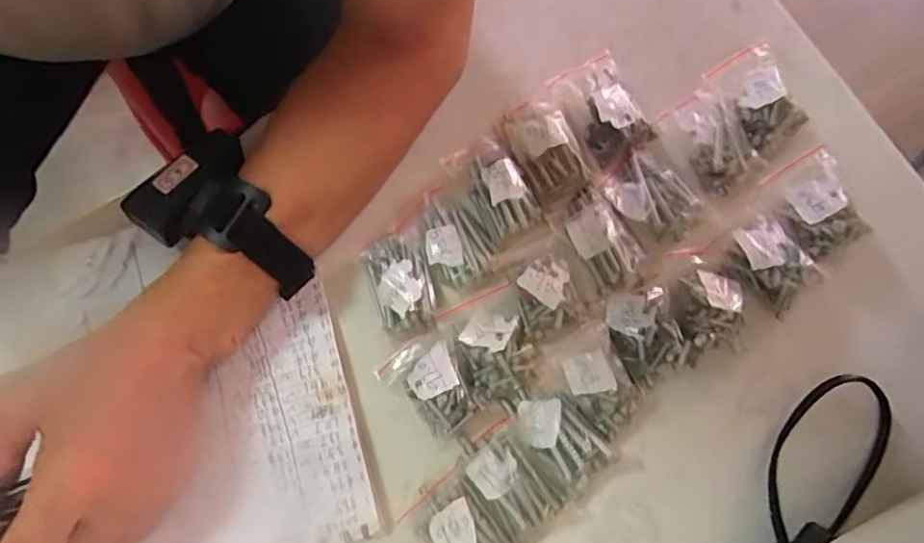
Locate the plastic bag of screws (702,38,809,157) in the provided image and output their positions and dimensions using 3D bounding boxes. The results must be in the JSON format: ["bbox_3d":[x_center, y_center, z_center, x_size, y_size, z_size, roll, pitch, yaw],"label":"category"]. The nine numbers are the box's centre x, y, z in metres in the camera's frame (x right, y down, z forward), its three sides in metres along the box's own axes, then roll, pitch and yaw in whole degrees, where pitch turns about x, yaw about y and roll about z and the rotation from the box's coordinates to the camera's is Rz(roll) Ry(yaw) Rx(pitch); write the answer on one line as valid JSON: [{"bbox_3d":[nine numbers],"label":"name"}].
[{"bbox_3d":[0.179,-0.105,0.372,0.042,0.018,0.060,-30,79,-5],"label":"plastic bag of screws"}]

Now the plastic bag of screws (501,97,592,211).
[{"bbox_3d":[0.050,-0.075,0.367,0.038,0.010,0.064,-21,78,-3],"label":"plastic bag of screws"}]

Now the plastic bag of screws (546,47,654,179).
[{"bbox_3d":[0.086,-0.099,0.375,0.045,0.013,0.068,-24,78,-4],"label":"plastic bag of screws"}]

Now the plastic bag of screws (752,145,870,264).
[{"bbox_3d":[0.207,-0.039,0.357,0.042,0.016,0.056,-27,78,-5],"label":"plastic bag of screws"}]

